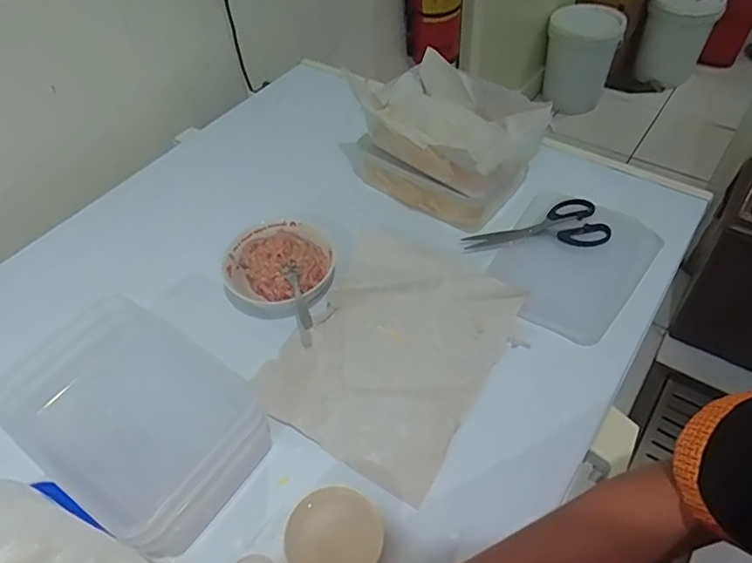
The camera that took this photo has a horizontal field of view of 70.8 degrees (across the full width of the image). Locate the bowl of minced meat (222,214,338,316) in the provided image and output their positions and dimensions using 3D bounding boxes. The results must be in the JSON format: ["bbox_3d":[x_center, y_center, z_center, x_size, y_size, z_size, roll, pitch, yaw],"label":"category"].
[{"bbox_3d":[-0.127,-0.022,0.715,0.142,0.047,0.140,-2,51,2],"label":"bowl of minced meat"}]

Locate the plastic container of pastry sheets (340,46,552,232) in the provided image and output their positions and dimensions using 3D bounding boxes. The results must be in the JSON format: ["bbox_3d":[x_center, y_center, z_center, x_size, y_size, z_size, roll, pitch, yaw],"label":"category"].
[{"bbox_3d":[0.088,-0.222,0.782,0.280,0.132,0.180,28,58,24],"label":"plastic container of pastry sheets"}]

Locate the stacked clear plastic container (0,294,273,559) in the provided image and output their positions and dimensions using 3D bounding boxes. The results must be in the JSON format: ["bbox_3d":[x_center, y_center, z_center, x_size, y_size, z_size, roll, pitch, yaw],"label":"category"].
[{"bbox_3d":[-0.248,0.141,0.557,0.240,0.102,0.178,24,57,22],"label":"stacked clear plastic container"}]

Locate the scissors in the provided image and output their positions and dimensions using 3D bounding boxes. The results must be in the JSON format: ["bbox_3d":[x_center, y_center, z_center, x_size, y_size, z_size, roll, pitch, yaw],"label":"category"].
[{"bbox_3d":[0.219,-0.080,0.736,0.192,0.011,0.081,-2,51,2],"label":"scissors"}]

